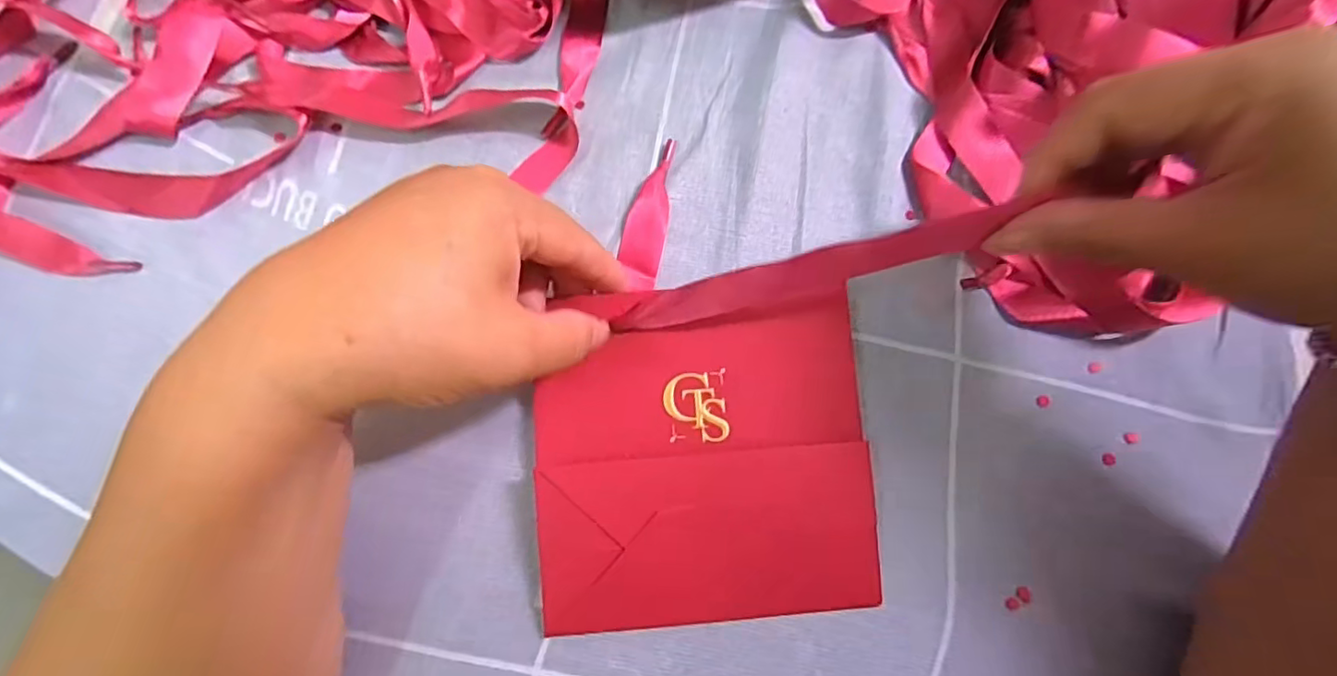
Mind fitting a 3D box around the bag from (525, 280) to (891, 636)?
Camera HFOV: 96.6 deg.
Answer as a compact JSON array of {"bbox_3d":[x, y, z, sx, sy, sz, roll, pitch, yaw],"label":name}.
[{"bbox_3d":[0.014,0.051,0.251,0.136,0.011,0.126,-5,78,-1],"label":"bag"}]

